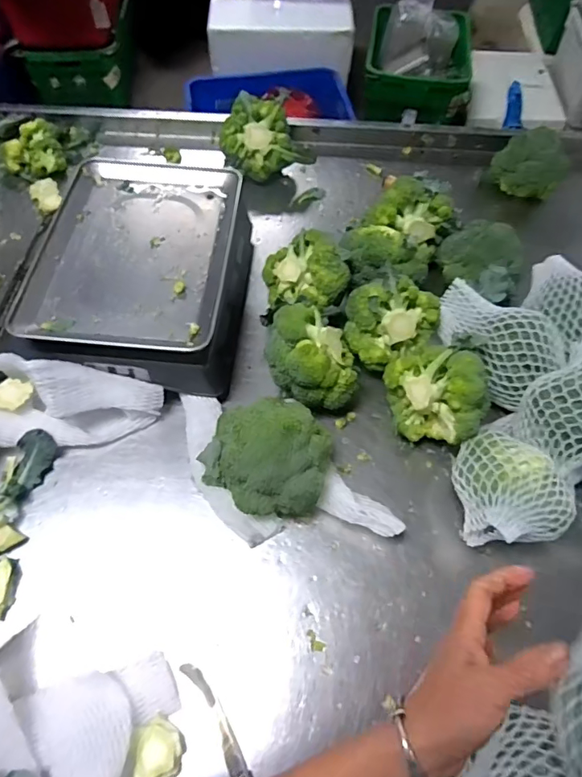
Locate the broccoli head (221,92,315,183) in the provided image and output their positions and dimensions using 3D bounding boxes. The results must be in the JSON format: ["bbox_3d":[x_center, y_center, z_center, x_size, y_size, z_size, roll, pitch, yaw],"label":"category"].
[{"bbox_3d":[-0.045,-0.429,0.850,0.144,0.096,0.105,-21,63,-13],"label":"broccoli head"}]

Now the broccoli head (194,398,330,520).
[{"bbox_3d":[-0.028,0.077,0.569,0.139,0.108,0.124,15,61,7],"label":"broccoli head"}]

